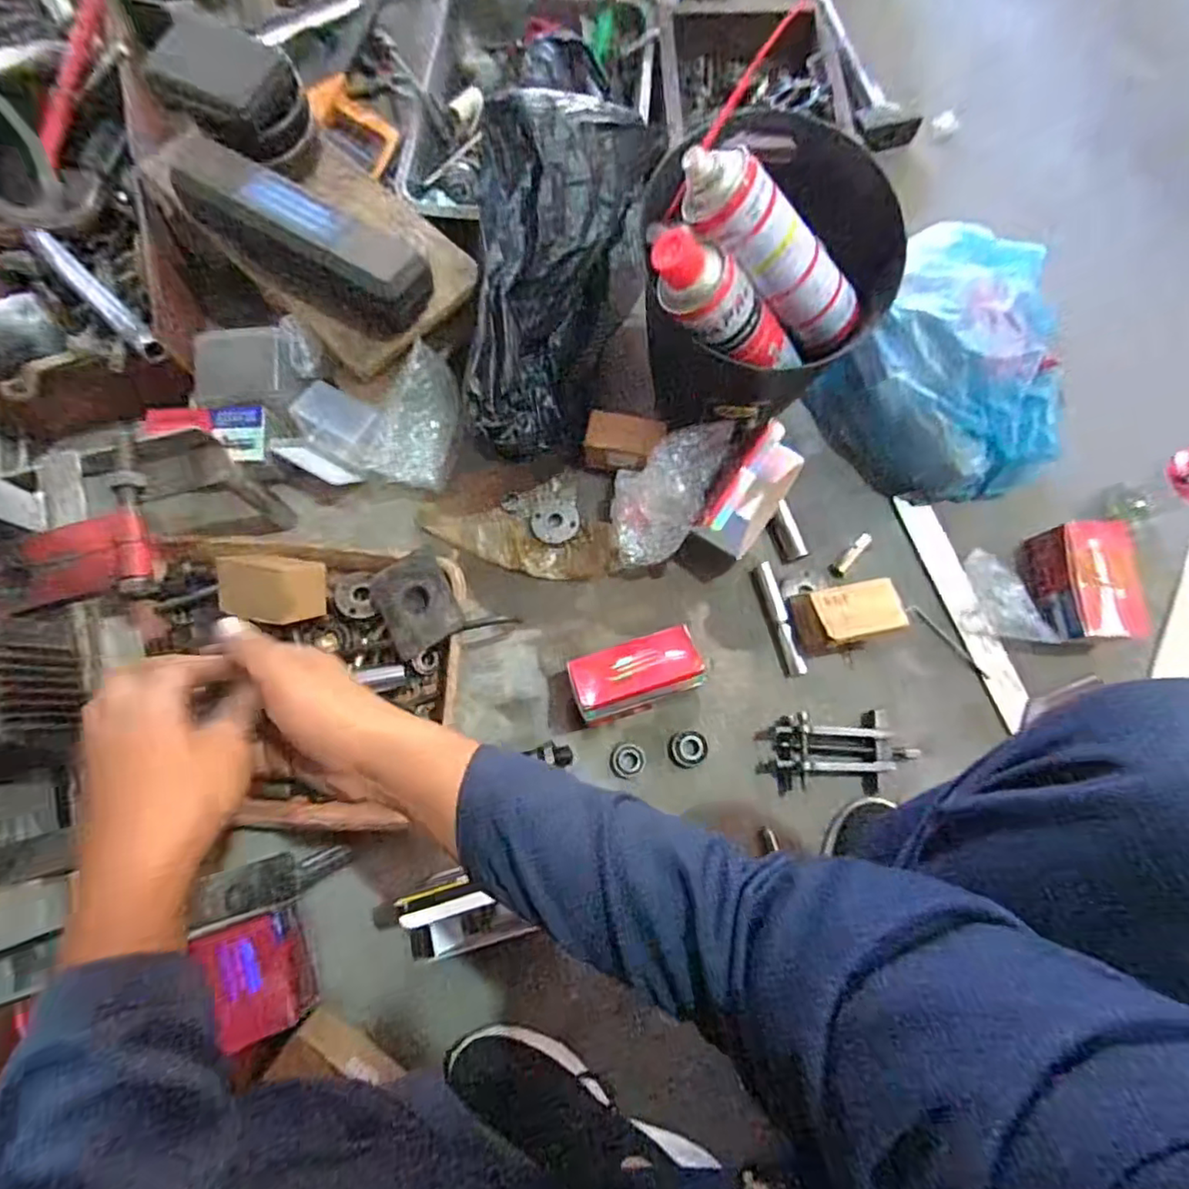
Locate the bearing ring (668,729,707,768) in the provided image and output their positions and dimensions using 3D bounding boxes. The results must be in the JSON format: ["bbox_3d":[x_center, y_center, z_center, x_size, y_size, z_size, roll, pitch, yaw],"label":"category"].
[{"bbox_3d":[0.100,0.166,0.651,0.040,0.016,0.037,0,77,-1],"label":"bearing ring"}]

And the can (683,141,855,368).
[{"bbox_3d":[0.156,-0.289,0.527,0.218,0.055,0.056,27,74,-35],"label":"can"}]

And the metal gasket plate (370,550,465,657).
[{"bbox_3d":[-0.184,0.009,0.630,0.077,0.019,0.094,-29,79,-7],"label":"metal gasket plate"}]

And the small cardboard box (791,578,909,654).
[{"bbox_3d":[0.268,0.026,0.657,0.099,0.079,0.069,-11,77,-3],"label":"small cardboard box"}]

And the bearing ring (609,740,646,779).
[{"bbox_3d":[0.036,0.177,0.650,0.037,0.009,0.038,0,77,-1],"label":"bearing ring"}]

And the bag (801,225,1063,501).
[{"bbox_3d":[0.381,-0.249,0.681,0.227,0.144,0.282,-11,77,-3],"label":"bag"}]

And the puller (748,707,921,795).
[{"bbox_3d":[0.253,0.166,0.639,0.152,0.053,0.080,-2,77,-1],"label":"puller"}]

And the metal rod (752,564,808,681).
[{"bbox_3d":[0.206,0.029,0.682,0.021,0.026,0.128,-16,78,-4],"label":"metal rod"}]

